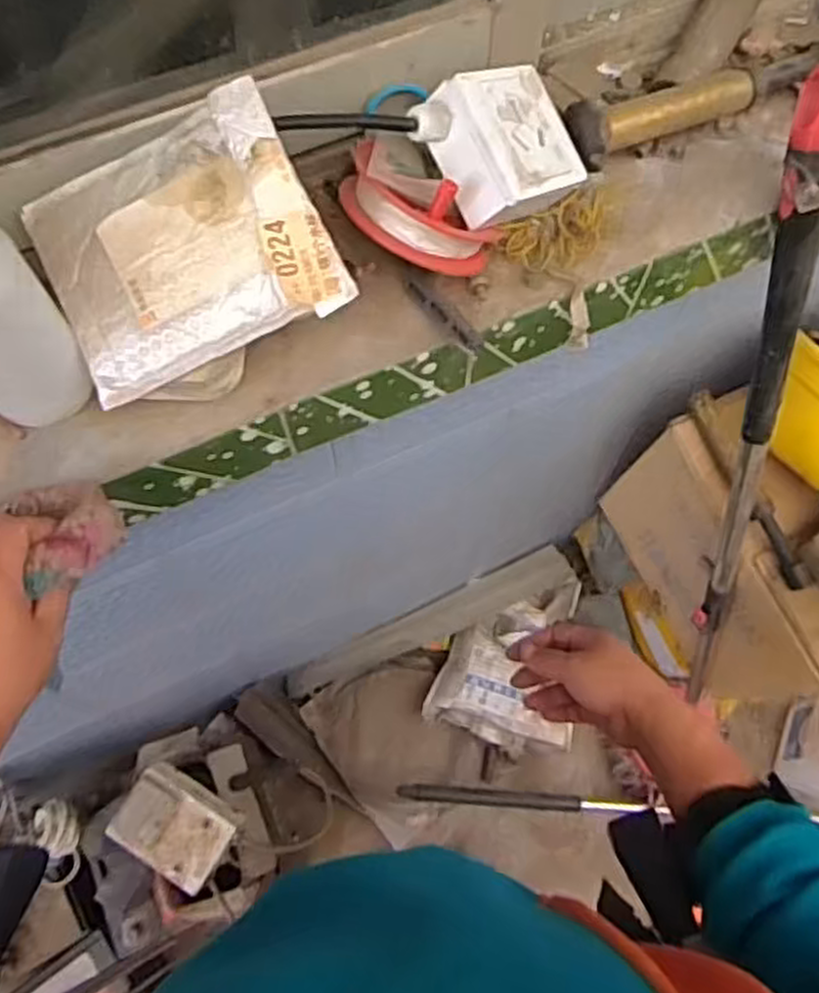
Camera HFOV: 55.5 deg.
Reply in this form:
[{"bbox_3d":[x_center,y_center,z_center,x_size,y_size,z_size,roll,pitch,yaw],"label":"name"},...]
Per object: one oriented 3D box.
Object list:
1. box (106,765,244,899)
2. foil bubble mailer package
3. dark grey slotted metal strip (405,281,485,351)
[{"bbox_3d":[-0.286,0.406,0.966,0.140,0.070,0.104,31,78,1],"label":"box"},{"bbox_3d":[-0.144,-0.156,0.487,0.171,0.025,0.143,-23,91,7],"label":"foil bubble mailer package"},{"bbox_3d":[0.024,-0.128,0.544,0.010,0.011,0.073,-41,73,-16],"label":"dark grey slotted metal strip"}]

